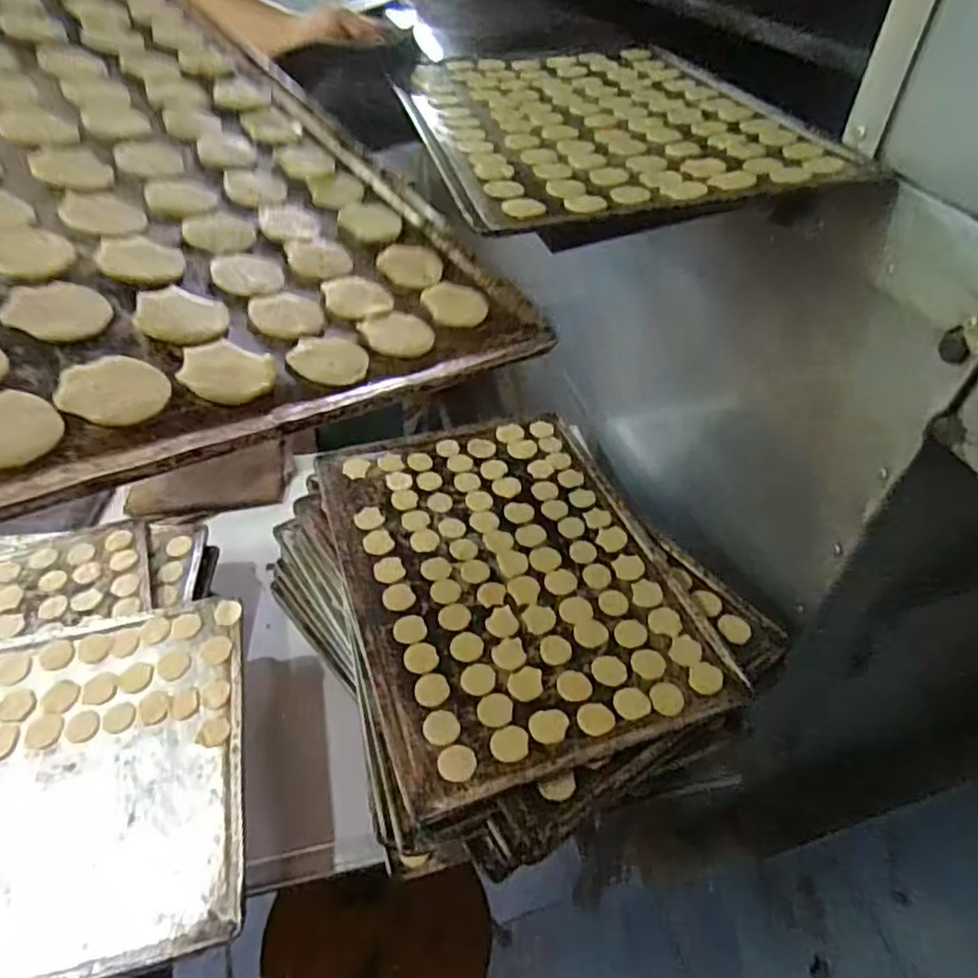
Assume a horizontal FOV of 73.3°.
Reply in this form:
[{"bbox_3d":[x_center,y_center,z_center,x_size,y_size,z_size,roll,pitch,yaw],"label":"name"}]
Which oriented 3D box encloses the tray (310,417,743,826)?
[{"bbox_3d":[0.017,0.080,0.708,0.317,0.018,0.451,-13,48,-15],"label":"tray"}]

